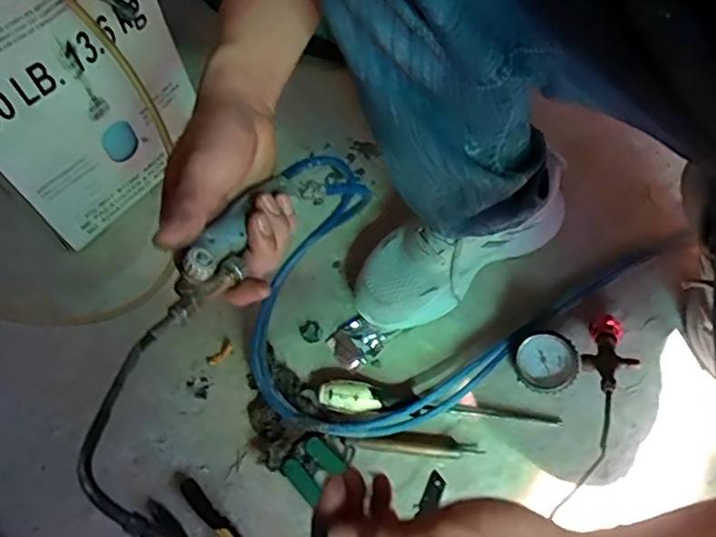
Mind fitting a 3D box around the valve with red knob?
[{"bbox_3d":[0.264,0.095,0.633,0.051,0.033,0.102,14,42,10],"label":"valve with red knob"}]

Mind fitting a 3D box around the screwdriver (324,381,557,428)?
[{"bbox_3d":[0.086,0.147,0.634,0.255,0.029,0.029,4,62,5],"label":"screwdriver"}]

